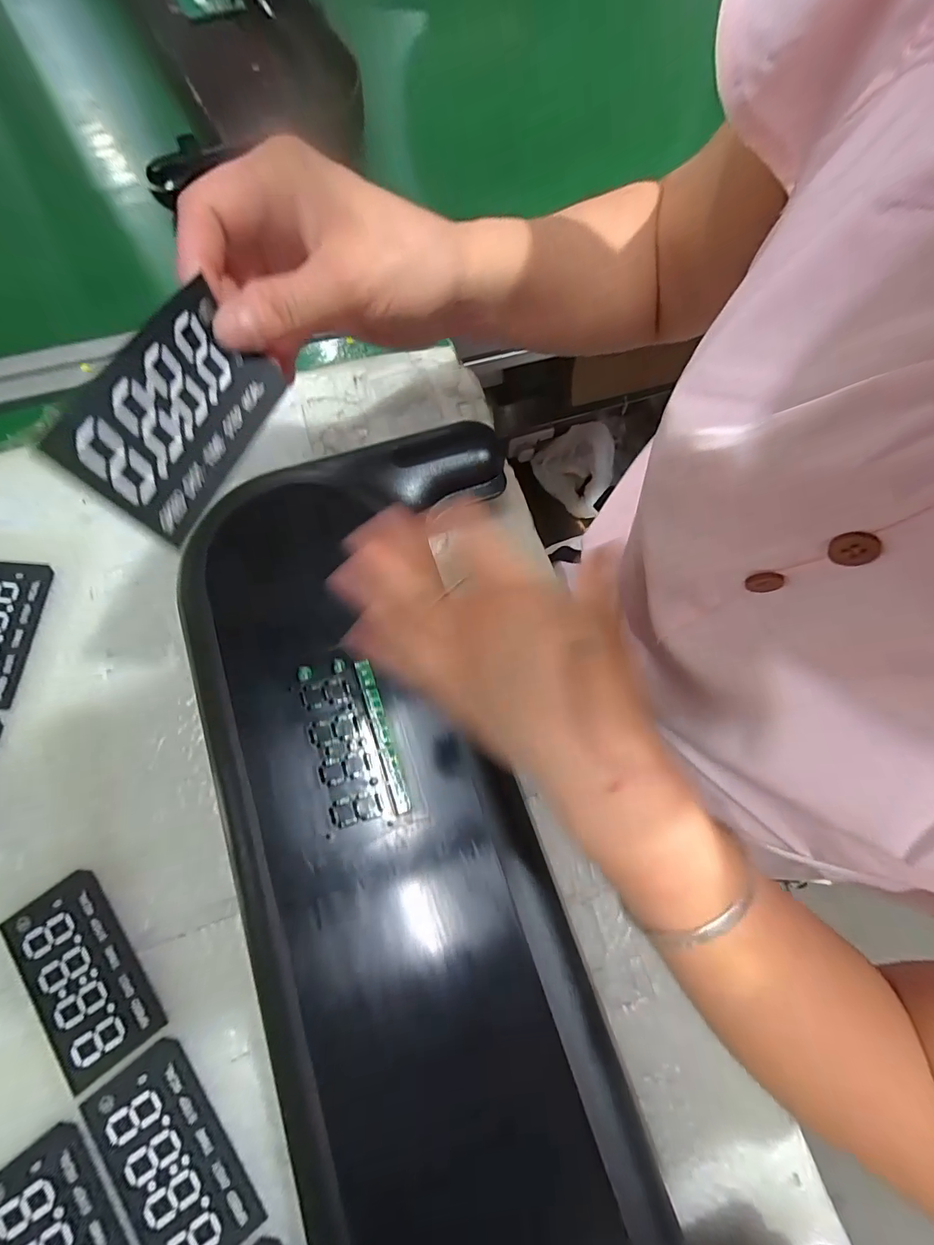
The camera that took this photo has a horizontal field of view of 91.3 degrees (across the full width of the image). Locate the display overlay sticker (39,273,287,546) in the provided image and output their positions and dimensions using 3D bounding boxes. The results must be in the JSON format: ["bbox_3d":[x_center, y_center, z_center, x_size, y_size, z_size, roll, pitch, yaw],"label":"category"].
[{"bbox_3d":[-0.103,-0.077,0.165,0.008,0.045,0.084,1,60,29],"label":"display overlay sticker"}]

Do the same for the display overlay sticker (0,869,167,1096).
[{"bbox_3d":[-0.199,0.180,0.232,0.048,0.004,0.090,-35,78,-11],"label":"display overlay sticker"}]

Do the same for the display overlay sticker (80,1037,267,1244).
[{"bbox_3d":[-0.140,0.253,0.213,0.050,0.004,0.090,-34,78,-11],"label":"display overlay sticker"}]

